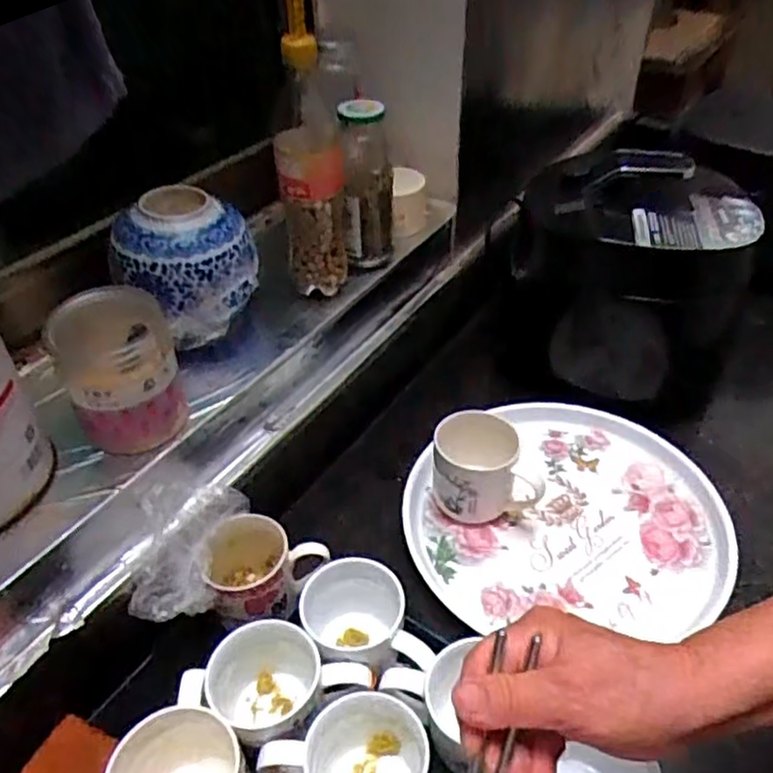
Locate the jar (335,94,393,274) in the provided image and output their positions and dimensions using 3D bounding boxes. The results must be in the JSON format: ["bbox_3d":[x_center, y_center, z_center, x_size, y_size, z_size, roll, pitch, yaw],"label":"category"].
[{"bbox_3d":[-0.019,-0.206,0.687,0.052,0.167,0.059,-4,41,-1],"label":"jar"}]

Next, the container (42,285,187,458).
[{"bbox_3d":[-0.207,-0.011,0.521,0.086,0.112,0.073,-22,44,-20],"label":"container"}]

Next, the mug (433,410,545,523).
[{"bbox_3d":[0.095,0.087,0.669,0.097,0.091,0.086,-4,41,-2],"label":"mug"}]

